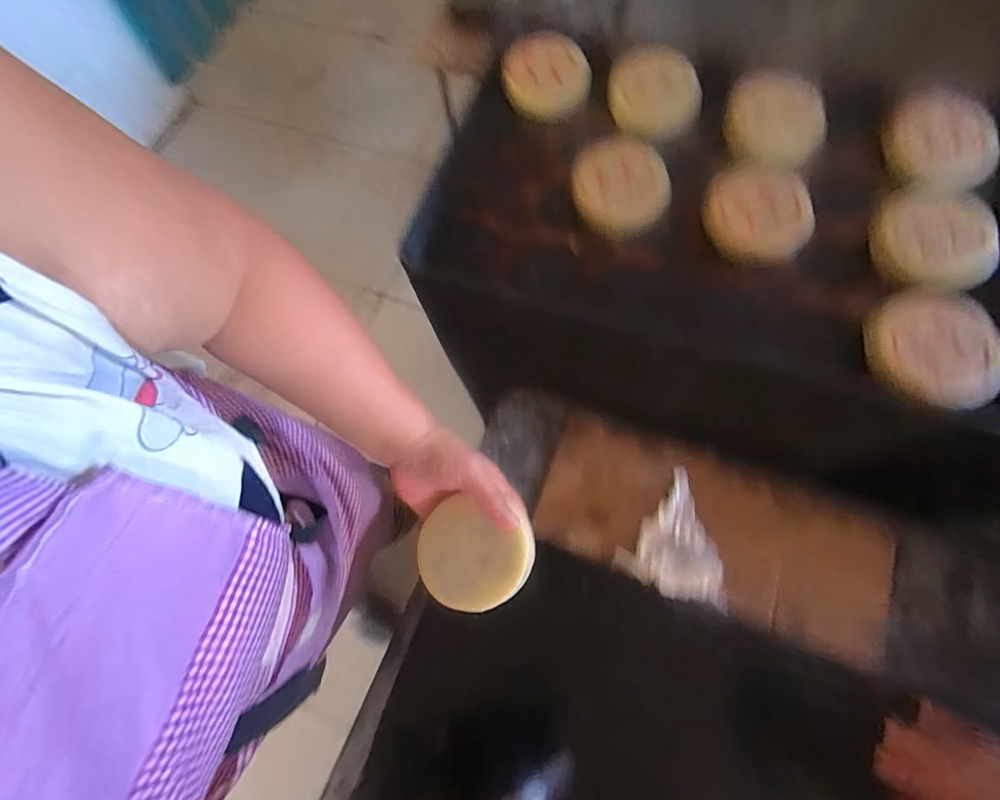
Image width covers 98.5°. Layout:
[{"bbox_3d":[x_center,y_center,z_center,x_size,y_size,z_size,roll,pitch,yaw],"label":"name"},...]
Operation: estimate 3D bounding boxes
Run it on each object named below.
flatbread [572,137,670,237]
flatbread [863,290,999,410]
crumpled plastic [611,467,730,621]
[{"bbox_3d":[0.134,-0.237,0.477,0.106,0.028,0.107,0,72,1],"label":"flatbread"},{"bbox_3d":[0.401,-0.049,0.400,0.097,0.027,0.111,7,73,4],"label":"flatbread"},{"bbox_3d":[0.231,0.172,0.529,0.131,0.056,0.135,27,75,9],"label":"crumpled plastic"}]

